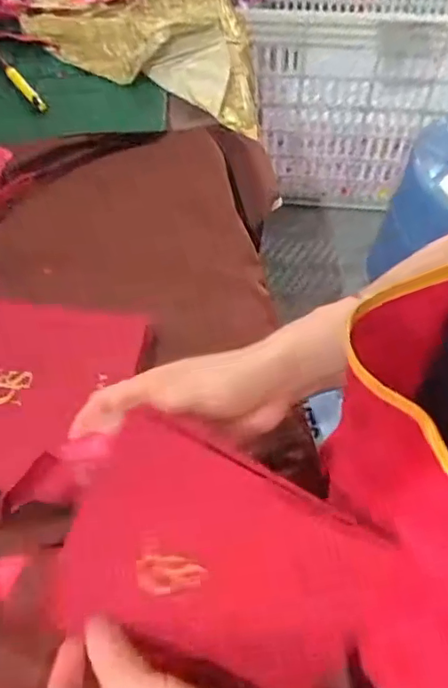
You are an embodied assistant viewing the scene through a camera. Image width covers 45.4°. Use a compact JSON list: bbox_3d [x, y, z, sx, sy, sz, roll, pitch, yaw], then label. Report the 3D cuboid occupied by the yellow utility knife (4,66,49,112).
[{"bbox_3d":[-0.204,-0.263,0.551,0.012,0.013,0.071,-37,66,-15],"label":"yellow utility knife"}]

